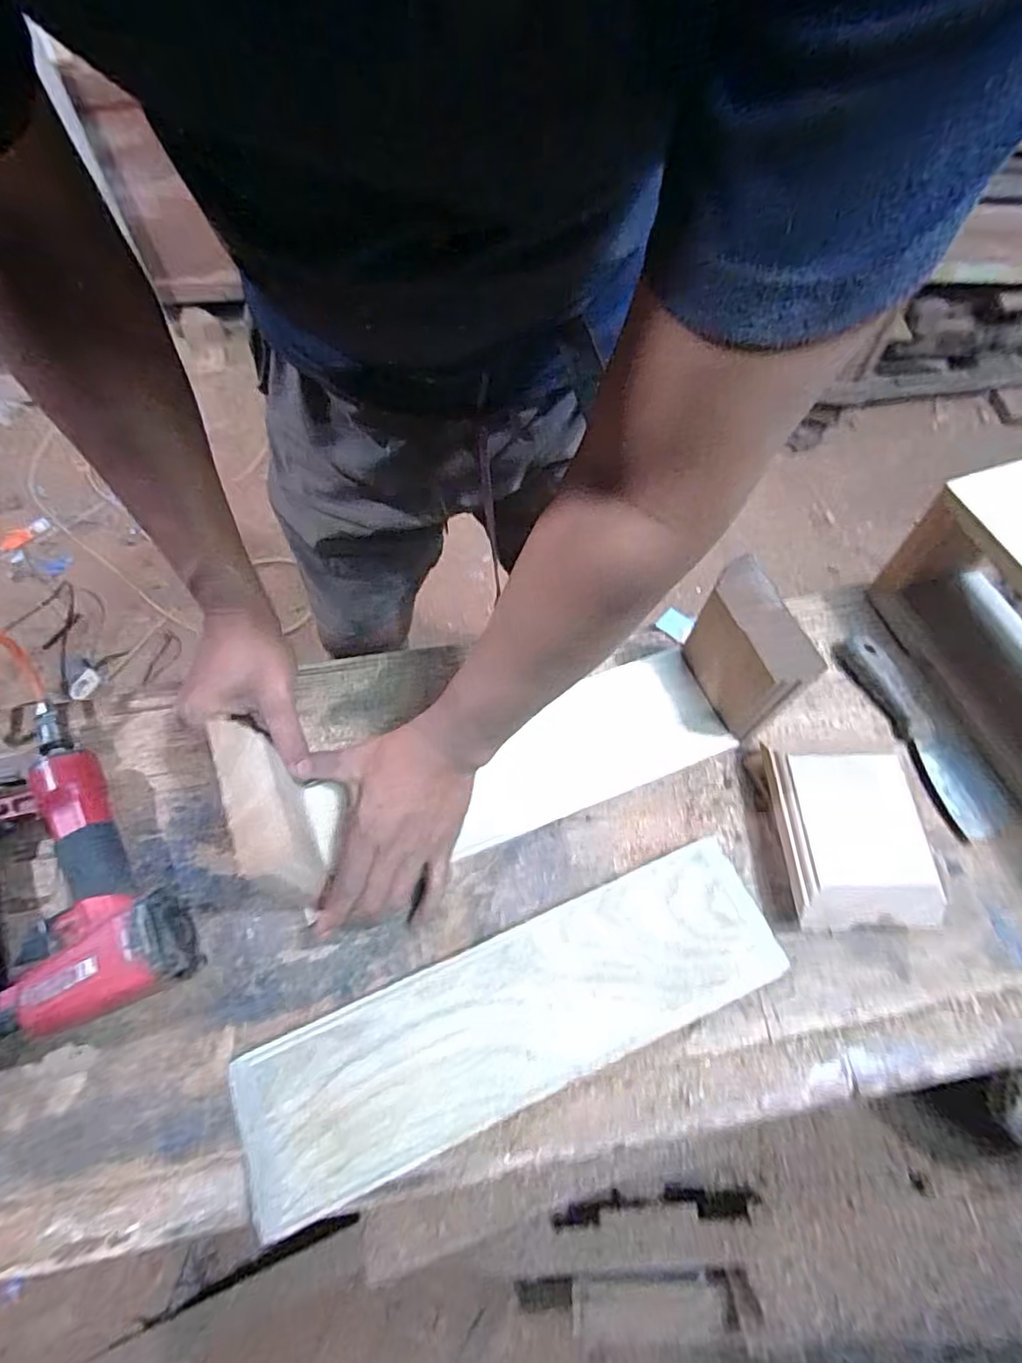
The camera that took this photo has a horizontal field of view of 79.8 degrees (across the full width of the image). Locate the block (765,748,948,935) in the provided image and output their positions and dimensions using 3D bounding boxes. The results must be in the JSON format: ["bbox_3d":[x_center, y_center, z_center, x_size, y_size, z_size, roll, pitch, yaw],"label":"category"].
[{"bbox_3d":[0.265,0.122,0.482,0.109,0.057,0.133,-3,63,2],"label":"block"}]

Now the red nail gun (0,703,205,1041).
[{"bbox_3d":[-0.358,0.147,0.457,0.166,0.061,0.253,-33,66,-13],"label":"red nail gun"}]

